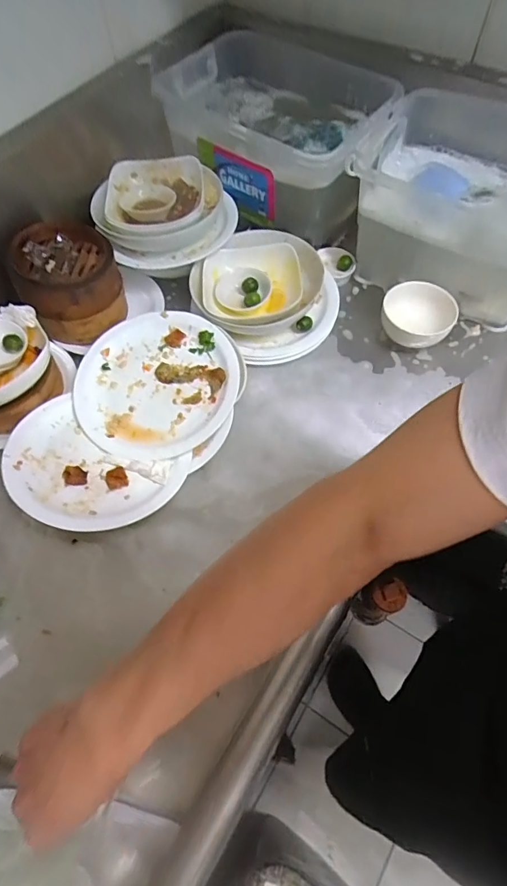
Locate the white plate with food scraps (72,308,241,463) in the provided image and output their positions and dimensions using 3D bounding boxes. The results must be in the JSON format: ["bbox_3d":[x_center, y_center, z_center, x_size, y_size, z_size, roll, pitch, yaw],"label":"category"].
[{"bbox_3d":[-0.139,-0.087,0.642,0.225,0.033,0.216,-5,61,-1],"label":"white plate with food scraps"}]

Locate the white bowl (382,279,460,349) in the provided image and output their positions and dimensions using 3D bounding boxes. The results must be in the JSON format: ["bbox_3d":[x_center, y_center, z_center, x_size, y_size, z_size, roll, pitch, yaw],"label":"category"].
[{"bbox_3d":[0.255,-0.194,0.710,0.109,0.053,0.103,-1,61,1],"label":"white bowl"}]

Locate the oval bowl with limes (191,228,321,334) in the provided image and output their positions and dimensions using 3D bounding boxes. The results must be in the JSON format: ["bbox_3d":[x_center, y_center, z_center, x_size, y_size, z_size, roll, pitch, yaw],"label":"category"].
[{"bbox_3d":[0.005,-0.250,0.722,0.181,0.053,0.200,20,64,12],"label":"oval bowl with limes"}]

